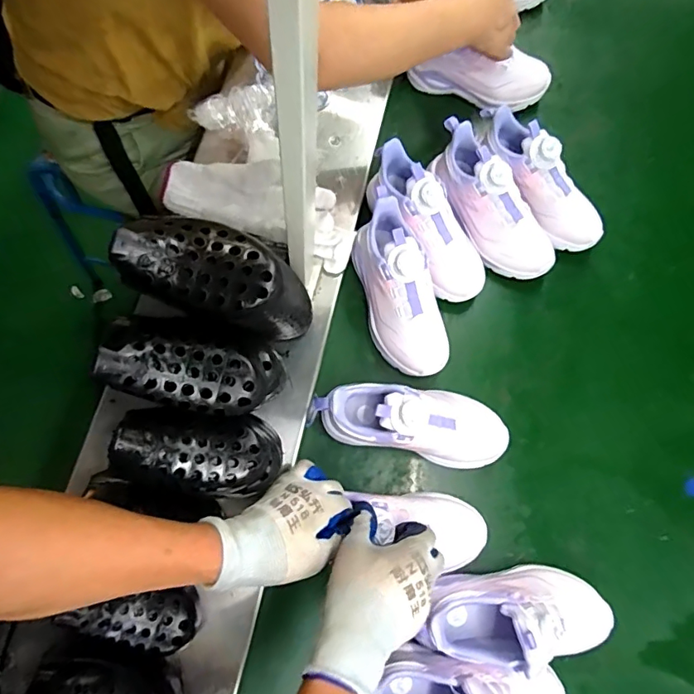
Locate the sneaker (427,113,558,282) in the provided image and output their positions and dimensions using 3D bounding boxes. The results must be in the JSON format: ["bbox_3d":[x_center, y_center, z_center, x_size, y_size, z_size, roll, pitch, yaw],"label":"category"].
[{"bbox_3d":[0.185,-0.185,0.652,0.069,0.088,0.221,-33,93,-6],"label":"sneaker"}]

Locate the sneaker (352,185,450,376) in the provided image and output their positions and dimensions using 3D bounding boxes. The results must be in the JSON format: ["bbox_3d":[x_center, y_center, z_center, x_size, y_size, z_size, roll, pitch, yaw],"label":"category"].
[{"bbox_3d":[0.062,-0.072,0.617,0.080,0.093,0.219,-16,91,-2],"label":"sneaker"}]

